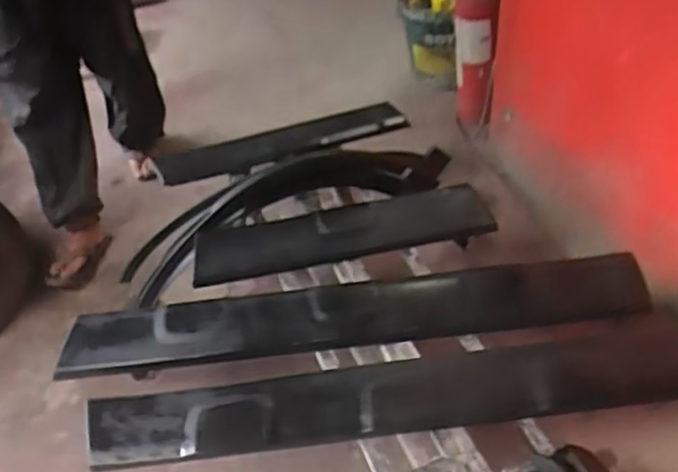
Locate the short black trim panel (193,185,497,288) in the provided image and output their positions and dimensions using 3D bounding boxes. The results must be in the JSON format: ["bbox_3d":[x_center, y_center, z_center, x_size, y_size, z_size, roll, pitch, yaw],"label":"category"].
[{"bbox_3d":[0.006,-0.016,1.332,0.587,0.032,0.132,-11,44,-4],"label":"short black trim panel"}]

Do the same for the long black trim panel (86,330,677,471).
[{"bbox_3d":[0.121,0.259,1.082,1.026,0.030,0.117,-6,61,-2],"label":"long black trim panel"}]

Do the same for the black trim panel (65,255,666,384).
[{"bbox_3d":[0.028,0.138,1.188,1.010,0.044,0.120,-7,44,0],"label":"black trim panel"}]

